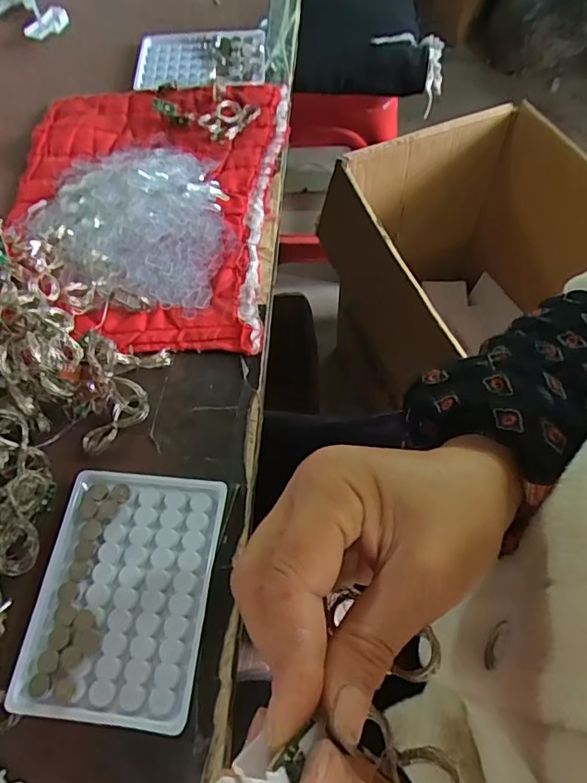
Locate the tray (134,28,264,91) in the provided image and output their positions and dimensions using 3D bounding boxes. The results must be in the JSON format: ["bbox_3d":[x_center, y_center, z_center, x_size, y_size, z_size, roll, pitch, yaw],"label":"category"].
[{"bbox_3d":[-0.096,-0.346,0.545,0.132,0.013,0.096,-3,65,4],"label":"tray"}]

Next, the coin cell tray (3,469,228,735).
[{"bbox_3d":[-0.097,0.110,0.300,0.097,0.013,0.129,5,62,4],"label":"coin cell tray"}]

